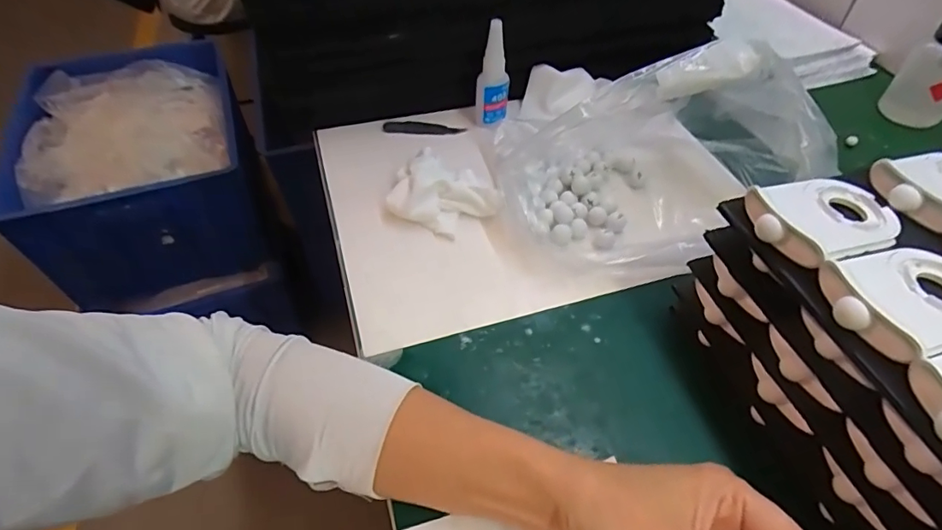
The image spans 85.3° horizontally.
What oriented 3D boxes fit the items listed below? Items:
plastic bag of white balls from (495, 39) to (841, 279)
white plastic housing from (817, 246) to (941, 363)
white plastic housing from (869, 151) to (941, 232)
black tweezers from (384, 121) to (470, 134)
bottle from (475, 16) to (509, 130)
[{"bbox_3d":[0.166,-0.102,0.422,0.270,0.129,0.154,-19,52,-16],"label":"plastic bag of white balls"},{"bbox_3d":[0.223,0.014,0.254,0.092,0.012,0.058,-14,51,-12],"label":"white plastic housing"},{"bbox_3d":[0.294,-0.051,0.308,0.093,0.015,0.058,-19,52,-16],"label":"white plastic housing"},{"bbox_3d":[-0.047,-0.139,0.516,0.081,0.011,0.011,-1,49,-1],"label":"black tweezers"},{"bbox_3d":[0.021,-0.182,0.493,0.031,0.098,0.024,4,49,3],"label":"bottle"}]

